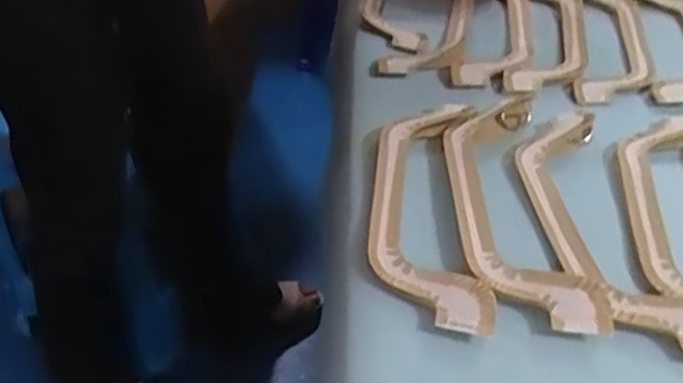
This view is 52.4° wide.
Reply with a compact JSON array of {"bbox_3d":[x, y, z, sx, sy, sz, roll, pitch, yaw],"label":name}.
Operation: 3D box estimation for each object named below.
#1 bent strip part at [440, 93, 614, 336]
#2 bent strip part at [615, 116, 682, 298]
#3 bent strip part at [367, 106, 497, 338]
[{"bbox_3d":[0.129,0.001,0.536,0.085,0.018,0.258,0,40,0],"label":"bent strip part"},{"bbox_3d":[0.264,0.009,0.534,0.085,0.018,0.276,5,41,6],"label":"bent strip part"},{"bbox_3d":[0.065,0.004,0.534,0.081,0.019,0.248,3,40,3],"label":"bent strip part"}]

